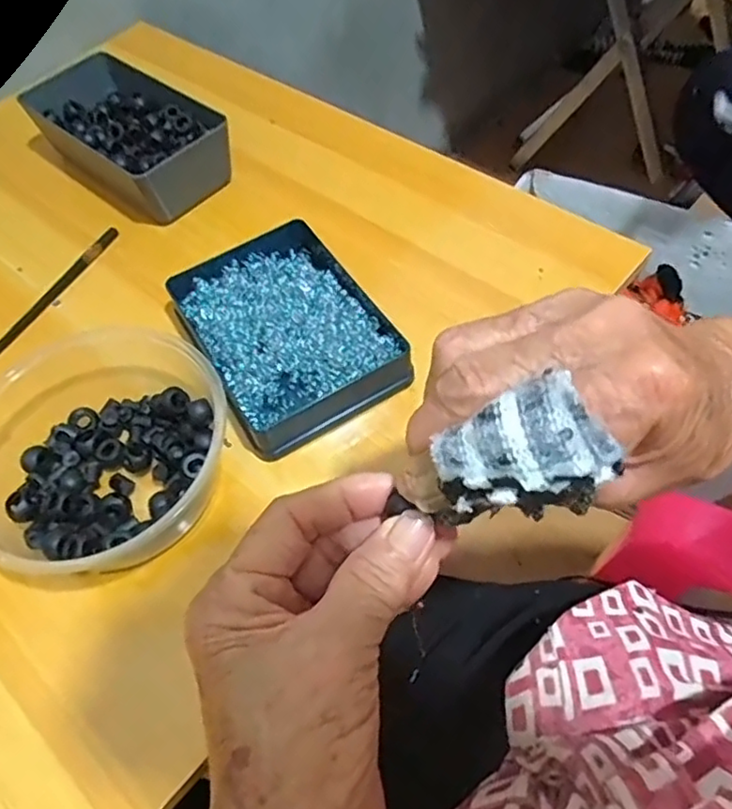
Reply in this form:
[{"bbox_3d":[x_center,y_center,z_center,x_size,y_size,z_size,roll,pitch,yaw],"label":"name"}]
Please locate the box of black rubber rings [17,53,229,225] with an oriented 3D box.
[{"bbox_3d":[-0.199,-0.229,0.533,0.092,0.051,0.191,-40,63,-17],"label":"box of black rubber rings"}]

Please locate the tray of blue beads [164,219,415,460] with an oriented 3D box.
[{"bbox_3d":[-0.053,-0.048,0.416,0.109,0.030,0.154,-28,60,-11],"label":"tray of blue beads"}]

